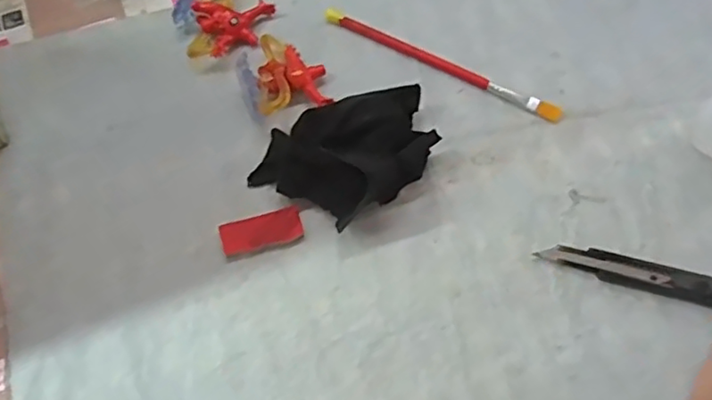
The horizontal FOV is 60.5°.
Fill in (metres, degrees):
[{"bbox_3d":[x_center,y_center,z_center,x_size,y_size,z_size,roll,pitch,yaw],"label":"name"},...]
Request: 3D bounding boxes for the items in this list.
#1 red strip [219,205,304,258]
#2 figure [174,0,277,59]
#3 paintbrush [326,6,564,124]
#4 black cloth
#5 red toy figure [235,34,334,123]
[{"bbox_3d":[-0.051,0.017,0.329,0.042,0.005,0.019,-18,70,-6],"label":"red strip"},{"bbox_3d":[-0.083,-0.111,0.371,0.046,0.024,0.054,31,73,11],"label":"figure"},{"bbox_3d":[0.051,-0.084,0.370,0.155,0.006,0.012,28,72,10],"label":"paintbrush"},{"bbox_3d":[-0.004,-0.025,0.332,0.097,0.032,0.063,-29,72,-10],"label":"black cloth"},{"bbox_3d":[-0.044,-0.075,0.355,0.048,0.027,0.053,-17,70,-6],"label":"red toy figure"}]

